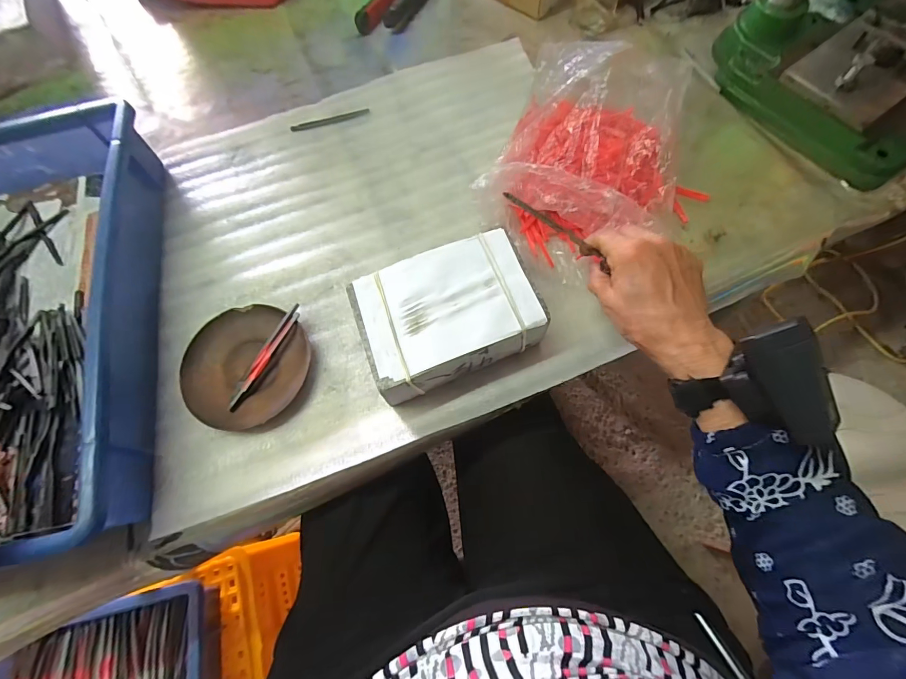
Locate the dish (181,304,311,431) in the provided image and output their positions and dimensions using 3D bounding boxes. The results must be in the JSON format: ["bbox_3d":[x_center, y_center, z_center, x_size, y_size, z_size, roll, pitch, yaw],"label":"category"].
[{"bbox_3d":[-0.191,0.023,0.369,0.104,0.016,0.113,-1,69,2],"label":"dish"}]

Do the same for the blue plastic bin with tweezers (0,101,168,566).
[{"bbox_3d":[-0.420,-0.017,0.367,0.275,0.079,0.419,-13,69,-3],"label":"blue plastic bin with tweezers"}]

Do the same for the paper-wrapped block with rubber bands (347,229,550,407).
[{"bbox_3d":[-0.008,-0.016,0.349,0.154,0.062,0.106,-20,69,-6],"label":"paper-wrapped block with rubber bands"}]

